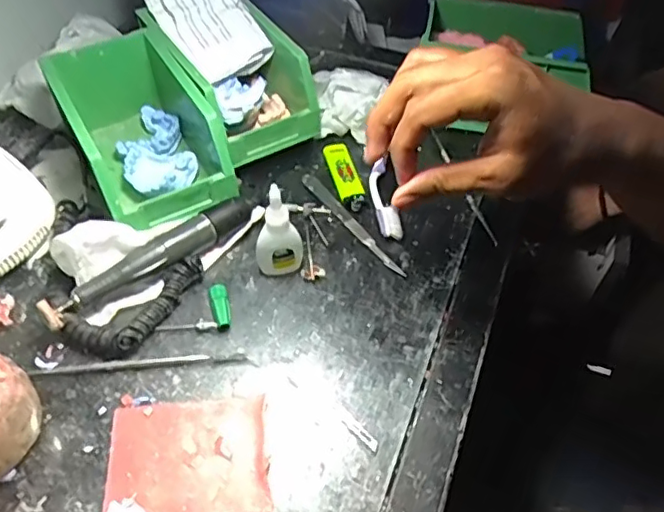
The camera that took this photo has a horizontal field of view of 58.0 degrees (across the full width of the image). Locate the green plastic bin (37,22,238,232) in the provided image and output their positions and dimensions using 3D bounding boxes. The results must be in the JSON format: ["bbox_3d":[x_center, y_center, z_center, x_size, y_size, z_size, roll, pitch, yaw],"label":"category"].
[{"bbox_3d":[-0.165,-0.103,0.513,0.099,0.090,0.170,-25,56,-21],"label":"green plastic bin"}]

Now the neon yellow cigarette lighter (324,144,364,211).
[{"bbox_3d":[0.011,-0.072,0.542,0.021,0.015,0.079,-11,52,-11],"label":"neon yellow cigarette lighter"}]

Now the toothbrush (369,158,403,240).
[{"bbox_3d":[0.044,-0.048,0.508,0.017,0.013,0.078,-7,56,-8],"label":"toothbrush"}]

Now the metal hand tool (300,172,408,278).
[{"bbox_3d":[0.015,-0.029,0.513,0.012,0.004,0.138,-27,57,-23],"label":"metal hand tool"}]

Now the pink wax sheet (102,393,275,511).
[{"bbox_3d":[-0.091,0.128,0.379,0.098,0.004,0.077,-4,51,-6],"label":"pink wax sheet"}]

